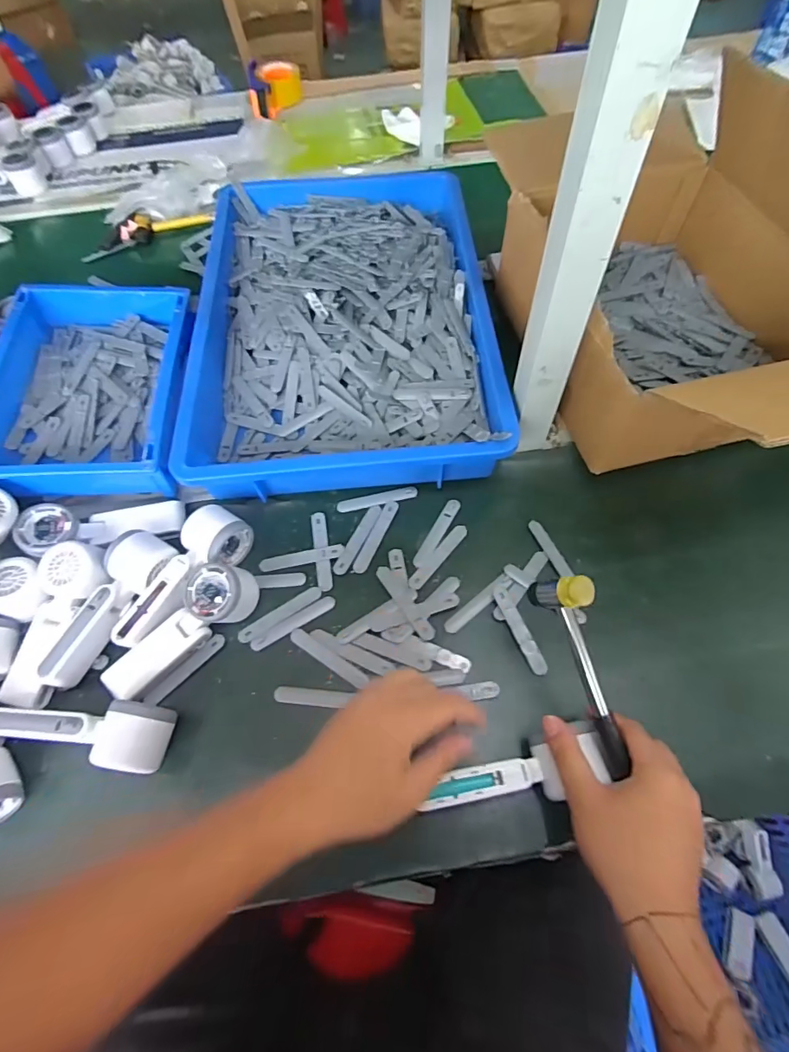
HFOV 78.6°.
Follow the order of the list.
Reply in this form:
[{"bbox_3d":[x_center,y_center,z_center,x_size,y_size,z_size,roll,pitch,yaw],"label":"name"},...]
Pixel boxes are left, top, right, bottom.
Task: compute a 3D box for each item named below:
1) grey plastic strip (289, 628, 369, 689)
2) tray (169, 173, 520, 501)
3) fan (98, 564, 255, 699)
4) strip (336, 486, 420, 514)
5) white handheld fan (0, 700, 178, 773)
[{"bbox_3d":[-0.068,0.135,0.495,0.093,0.004,0.014,31,67,17],"label":"grey plastic strip"},{"bbox_3d":[-0.072,-0.301,0.683,0.375,0.084,0.570,-4,62,0],"label":"tray"},{"bbox_3d":[-0.219,0.101,0.492,0.165,0.056,0.059,-37,67,-16],"label":"fan"},{"bbox_3d":[-0.020,-0.032,0.579,0.095,0.005,0.017,-12,62,-4],"label":"strip"},{"bbox_3d":[-0.291,0.189,0.460,0.162,0.057,0.056,10,63,7],"label":"white handheld fan"}]

